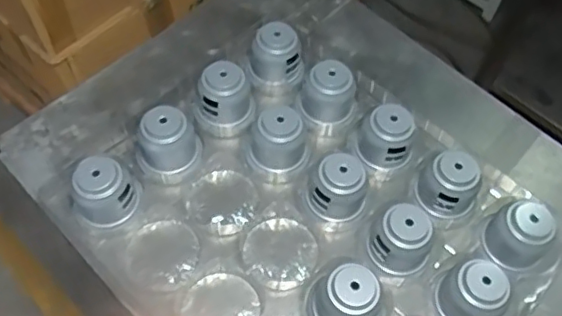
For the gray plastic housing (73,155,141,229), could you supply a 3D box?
[{"bbox_3d":[-0.225,0.045,0.743,0.084,0.094,0.066,-31,65,-19],"label":"gray plastic housing"}]

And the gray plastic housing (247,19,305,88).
[{"bbox_3d":[-0.007,-0.148,0.875,0.080,0.093,0.069,-13,60,-9],"label":"gray plastic housing"}]

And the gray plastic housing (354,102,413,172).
[{"bbox_3d":[0.144,-0.026,0.800,0.078,0.073,0.067,15,60,7],"label":"gray plastic housing"}]

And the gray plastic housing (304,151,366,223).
[{"bbox_3d":[0.073,0.037,0.754,0.077,0.078,0.068,6,59,2],"label":"gray plastic housing"}]

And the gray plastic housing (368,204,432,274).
[{"bbox_3d":[0.149,0.099,0.717,0.072,0.069,0.065,6,59,2],"label":"gray plastic housing"}]

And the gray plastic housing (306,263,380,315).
[{"bbox_3d":[0.076,0.172,0.681,0.088,0.081,0.075,9,59,4],"label":"gray plastic housing"}]

